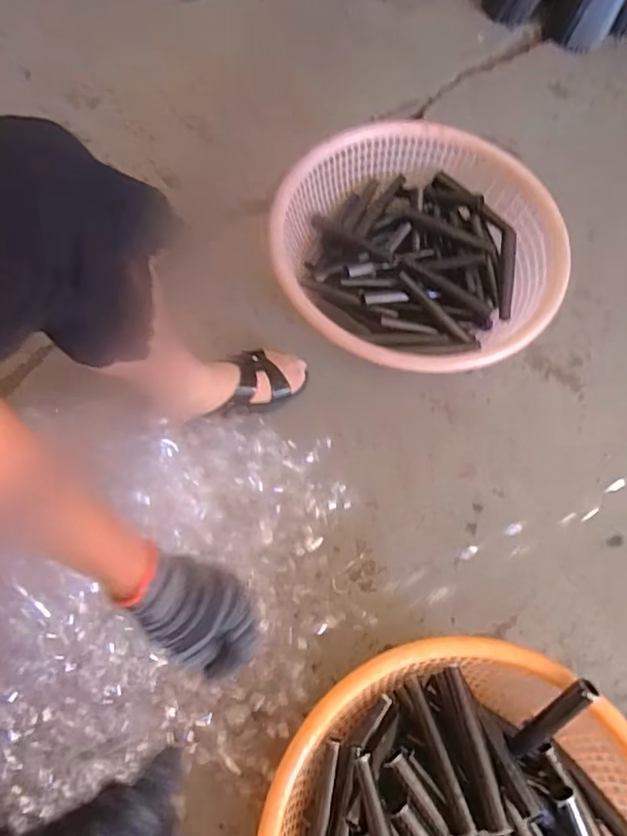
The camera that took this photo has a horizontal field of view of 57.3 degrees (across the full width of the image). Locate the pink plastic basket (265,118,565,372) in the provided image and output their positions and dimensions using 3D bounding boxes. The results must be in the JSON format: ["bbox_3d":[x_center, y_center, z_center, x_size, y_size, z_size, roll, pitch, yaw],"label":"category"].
[{"bbox_3d":[0.147,-0.227,0.853,0.385,0.142,0.392,1,68,-2],"label":"pink plastic basket"}]

